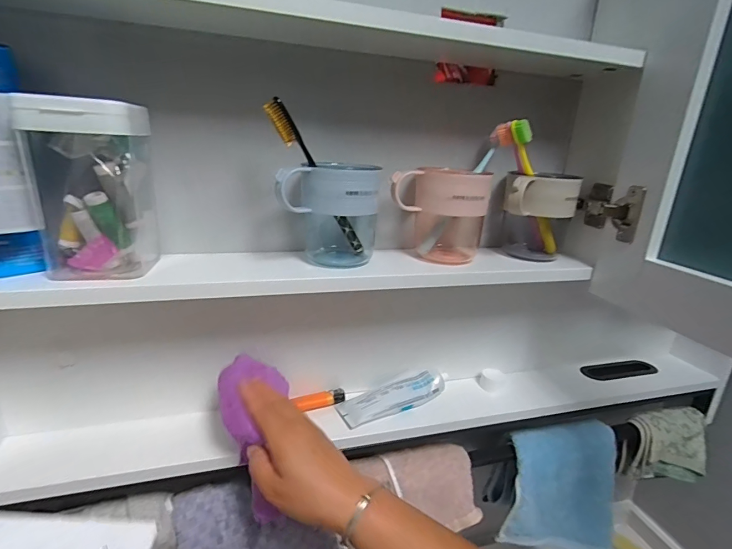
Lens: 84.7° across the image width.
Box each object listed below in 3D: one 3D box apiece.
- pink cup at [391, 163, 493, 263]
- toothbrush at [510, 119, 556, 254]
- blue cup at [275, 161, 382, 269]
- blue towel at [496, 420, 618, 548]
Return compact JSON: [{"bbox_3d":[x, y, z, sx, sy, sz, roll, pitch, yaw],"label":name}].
[{"bbox_3d":[0.088,-0.068,0.469,0.103,0.104,0.085,10,19,16],"label":"pink cup"},{"bbox_3d":[0.206,-0.098,0.483,0.013,0.182,0.017,-36,30,-11],"label":"toothbrush"},{"bbox_3d":[-0.036,-0.062,0.431,0.101,0.105,0.087,3,18,-3],"label":"blue cup"},{"bbox_3d":[0.280,0.297,0.566,0.174,0.172,0.033,10,-7,-17],"label":"blue towel"}]

